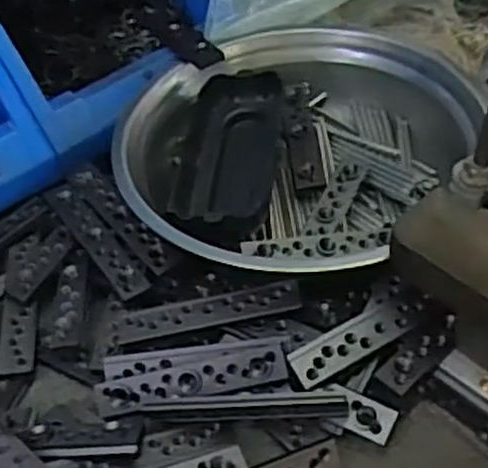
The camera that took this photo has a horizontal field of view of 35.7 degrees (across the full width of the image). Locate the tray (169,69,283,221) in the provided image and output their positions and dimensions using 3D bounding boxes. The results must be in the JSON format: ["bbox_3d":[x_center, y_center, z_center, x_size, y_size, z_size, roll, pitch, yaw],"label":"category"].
[{"bbox_3d":[-0.008,-0.049,0.423,0.051,0.028,0.096,6,49,9],"label":"tray"}]

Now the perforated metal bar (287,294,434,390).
[{"bbox_3d":[0.054,0.048,0.346,0.069,0.007,0.019,-24,74,-19],"label":"perforated metal bar"}]

